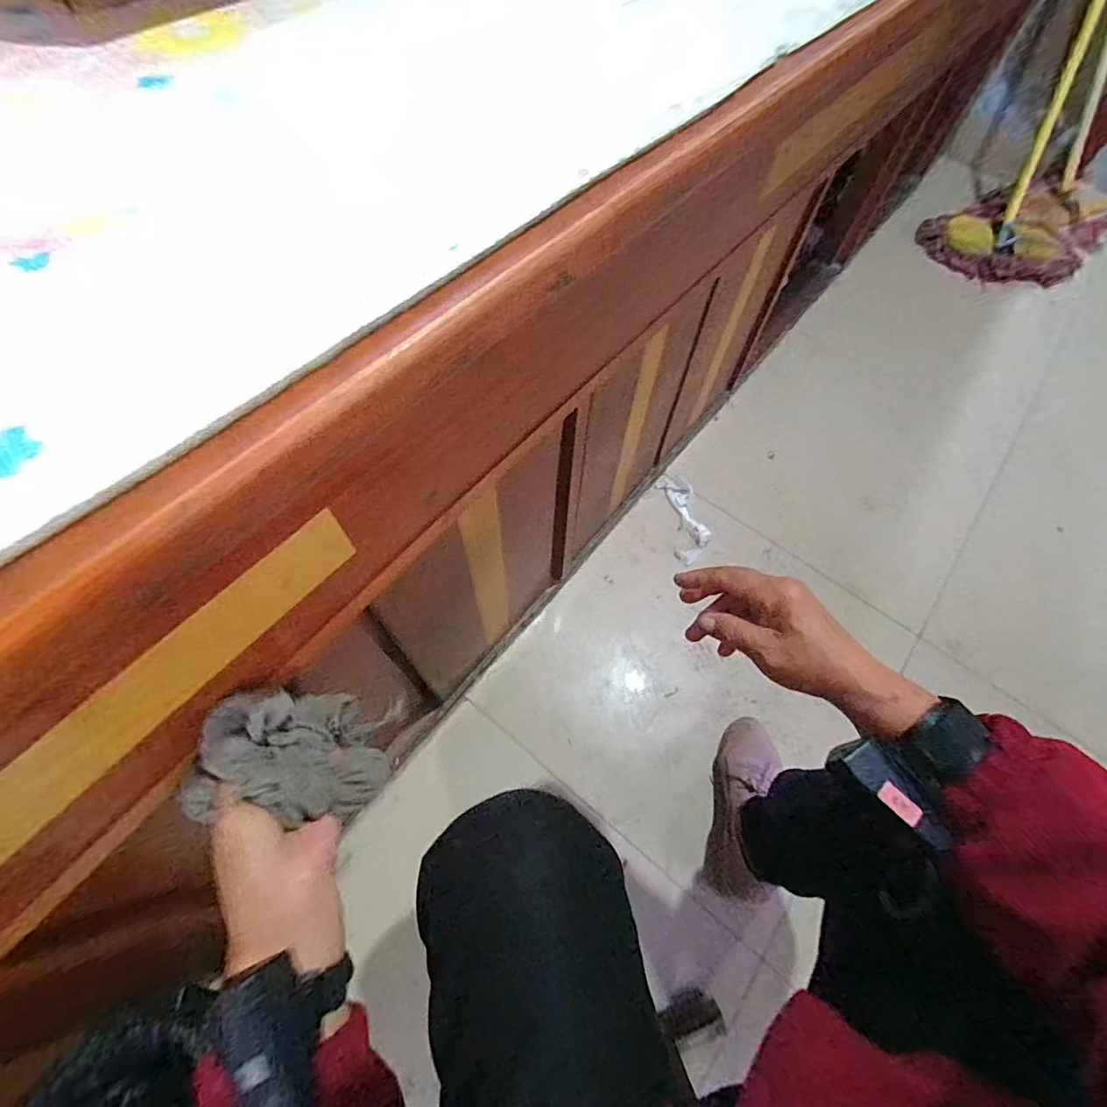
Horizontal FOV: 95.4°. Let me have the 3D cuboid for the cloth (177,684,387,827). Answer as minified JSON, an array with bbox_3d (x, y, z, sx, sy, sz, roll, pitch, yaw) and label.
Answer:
[{"bbox_3d":[-0.188,0.140,0.356,0.127,0.057,0.084,-1,63,-3],"label":"cloth"}]

